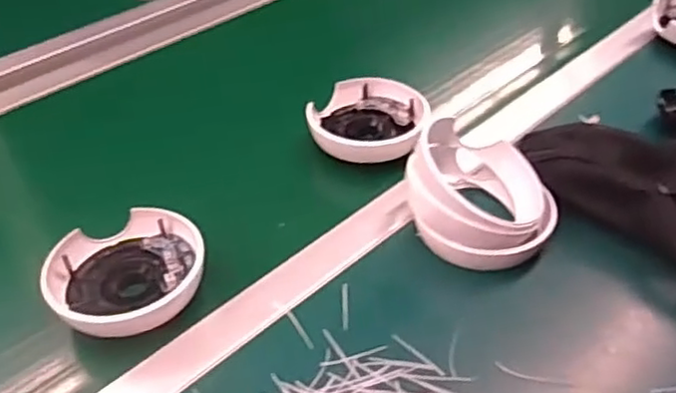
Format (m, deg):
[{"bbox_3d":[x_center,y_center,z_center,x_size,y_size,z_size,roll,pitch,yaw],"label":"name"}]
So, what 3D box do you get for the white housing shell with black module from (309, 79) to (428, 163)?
[{"bbox_3d":[0.029,-0.076,0.657,0.115,0.037,0.094,-7,41,-5],"label":"white housing shell with black module"}]

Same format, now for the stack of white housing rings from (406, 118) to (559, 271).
[{"bbox_3d":[0.123,-0.005,0.548,0.114,0.079,0.114,17,45,21],"label":"stack of white housing rings"}]

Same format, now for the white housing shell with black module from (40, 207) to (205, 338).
[{"bbox_3d":[-0.162,0.058,0.508,0.112,0.035,0.097,-23,45,-22],"label":"white housing shell with black module"}]

